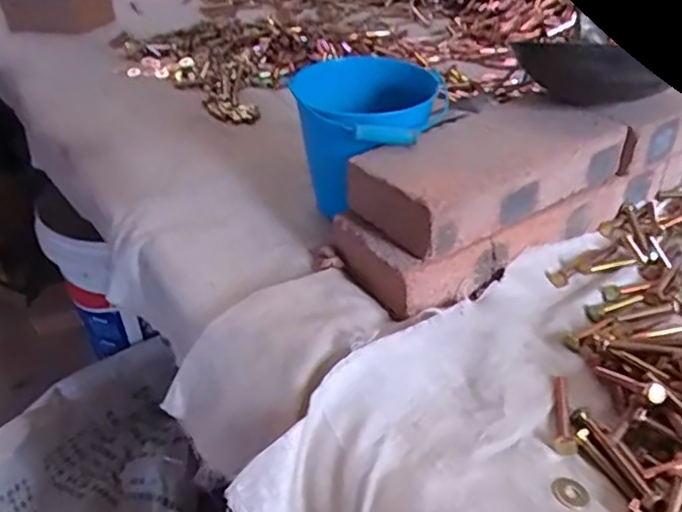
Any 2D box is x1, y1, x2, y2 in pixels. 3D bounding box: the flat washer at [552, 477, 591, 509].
[{"bbox_3d":[0.143,0.147,0.373,0.022,0.004,0.022,6,34,-4],"label":"flat washer"}]

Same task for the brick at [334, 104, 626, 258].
[{"bbox_3d":[0.133,-0.082,0.531,0.234,0.056,0.107,-23,43,-25],"label":"brick"}]

